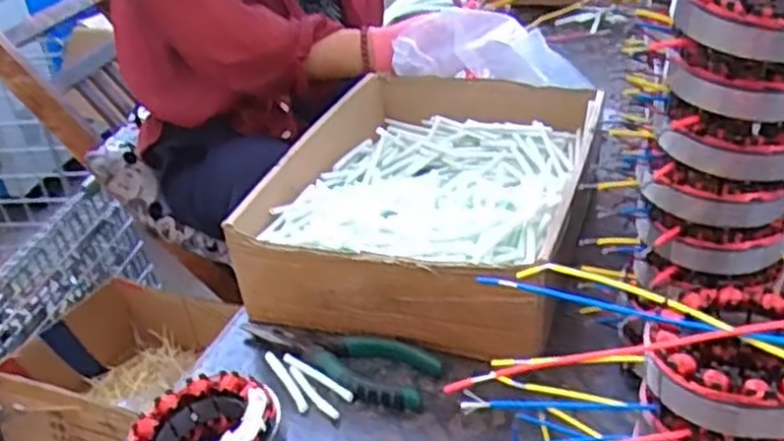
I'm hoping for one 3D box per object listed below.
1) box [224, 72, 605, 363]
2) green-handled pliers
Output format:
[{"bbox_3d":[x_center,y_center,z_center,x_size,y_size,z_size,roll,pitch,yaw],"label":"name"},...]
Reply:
[{"bbox_3d":[0.047,-0.021,0.688,0.237,0.100,0.350,6,34,22],"label":"box"},{"bbox_3d":[-0.042,0.098,0.569,0.158,0.019,0.059,10,35,28],"label":"green-handled pliers"}]

